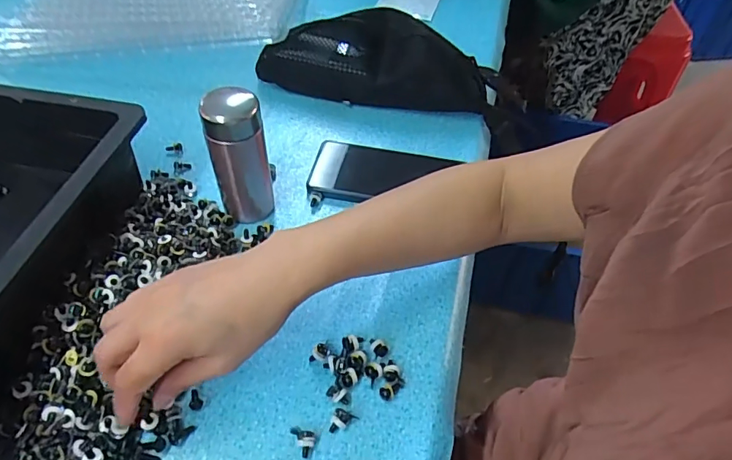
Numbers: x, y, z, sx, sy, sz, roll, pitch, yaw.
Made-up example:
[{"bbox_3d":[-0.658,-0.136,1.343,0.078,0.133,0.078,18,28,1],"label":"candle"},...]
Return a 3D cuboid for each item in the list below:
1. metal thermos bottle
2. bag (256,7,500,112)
[{"bbox_3d":[-0.115,-0.064,0.443,0.051,0.122,0.051,-6,50,-8],"label":"metal thermos bottle"},{"bbox_3d":[0.022,-0.221,0.616,0.294,0.082,0.121,8,50,4],"label":"bag"}]

